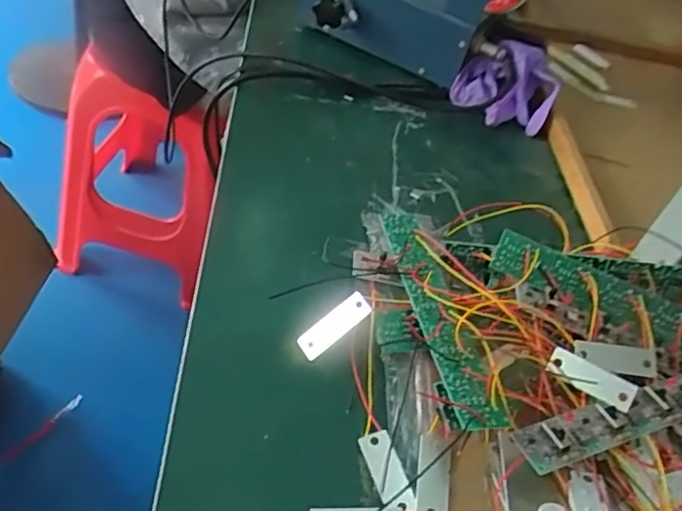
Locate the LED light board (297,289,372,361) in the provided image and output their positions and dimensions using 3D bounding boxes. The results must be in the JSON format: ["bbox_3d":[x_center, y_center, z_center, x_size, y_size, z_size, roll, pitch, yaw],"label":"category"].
[{"bbox_3d":[-0.004,0.041,0.380,0.047,0.004,0.017,-41,77,6],"label":"LED light board"}]

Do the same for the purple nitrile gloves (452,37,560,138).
[{"bbox_3d":[0.141,-0.151,0.573,0.085,0.056,0.063,17,43,2],"label":"purple nitrile gloves"}]

